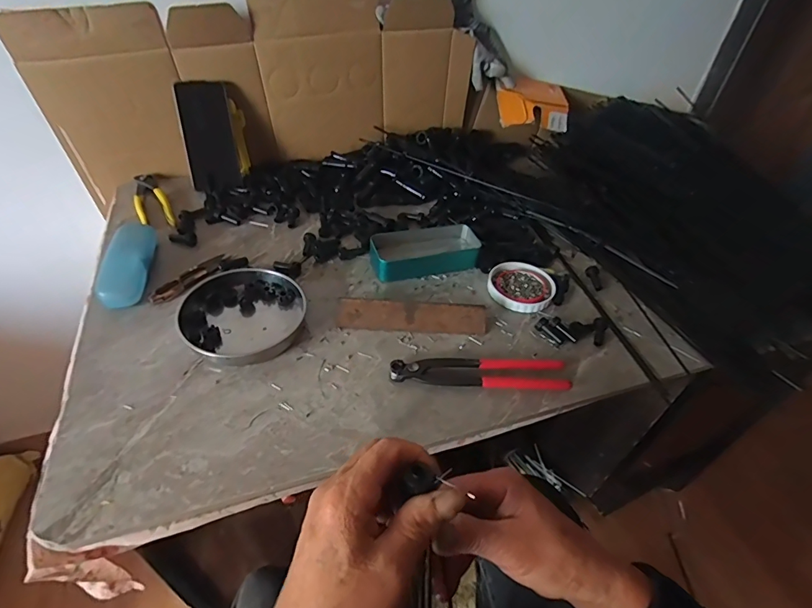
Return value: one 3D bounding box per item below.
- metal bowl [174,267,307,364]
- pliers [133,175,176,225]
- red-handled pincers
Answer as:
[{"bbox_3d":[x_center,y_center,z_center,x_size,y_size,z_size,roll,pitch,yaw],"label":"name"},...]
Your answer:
[{"bbox_3d":[-0.190,0.010,0.515,0.132,0.024,0.136,3,44,-3],"label":"metal bowl"},{"bbox_3d":[-0.399,-0.161,0.691,0.046,0.020,0.161,-19,49,-24],"label":"pliers"},{"bbox_3d":[0.081,0.071,0.489,0.195,0.017,0.044,2,44,-4],"label":"red-handled pincers"}]

